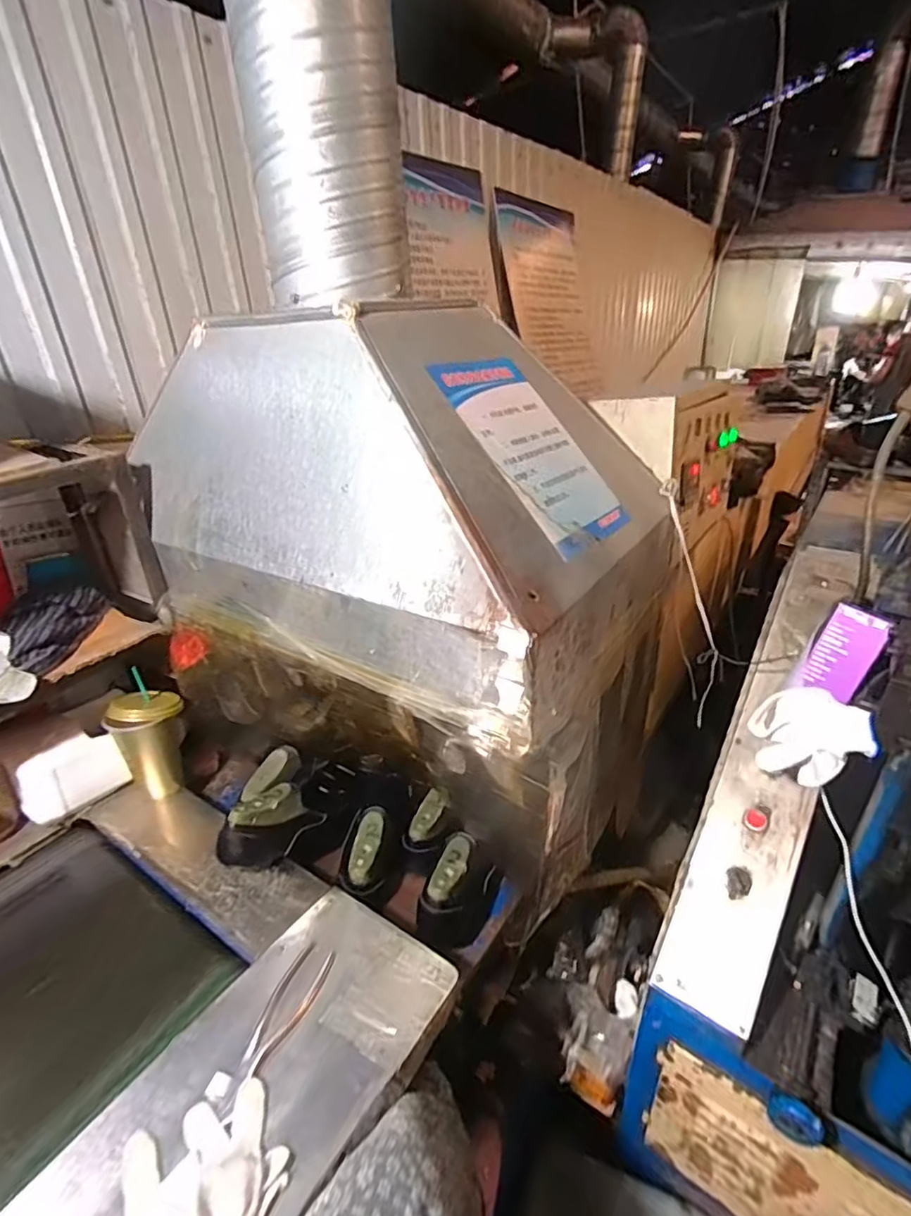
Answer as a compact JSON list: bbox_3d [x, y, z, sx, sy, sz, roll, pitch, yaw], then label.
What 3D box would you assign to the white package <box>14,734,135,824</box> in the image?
[{"bbox_3d":[-0.635,0.278,0.928,0.034,0.110,0.147,21,35,39],"label":"white package"}]

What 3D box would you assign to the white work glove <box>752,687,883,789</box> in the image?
[{"bbox_3d":[0.437,0.161,0.688,0.042,0.116,0.124,-20,31,-31],"label":"white work glove"}]

